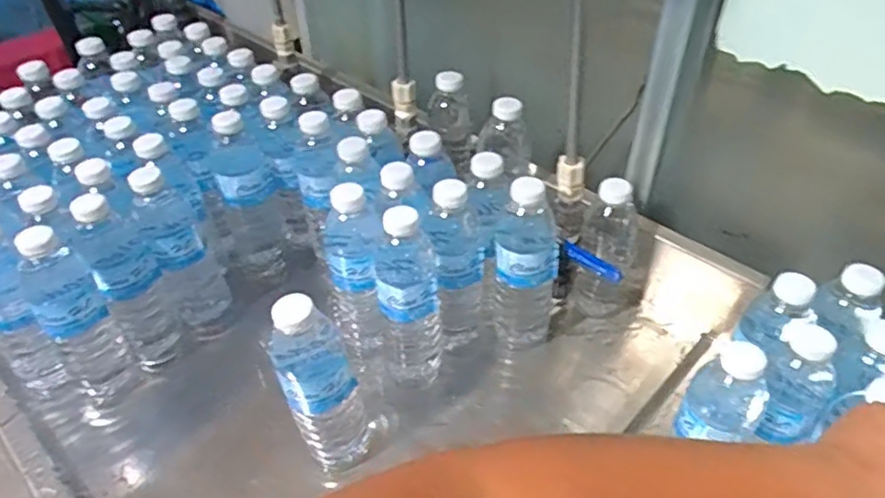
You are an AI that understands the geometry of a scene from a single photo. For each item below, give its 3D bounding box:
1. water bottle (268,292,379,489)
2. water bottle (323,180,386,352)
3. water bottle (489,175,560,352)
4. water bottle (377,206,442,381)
[{"bbox_3d":[-0.106,0.119,0.555,0.067,0.217,0.078,-16,44,-17],"label":"water bottle"},{"bbox_3d":[-0.089,0.025,0.644,0.053,0.193,0.064,-6,42,-6],"label":"water bottle"},{"bbox_3d":[0.085,0.016,0.650,0.067,0.209,0.059,7,42,9],"label":"water bottle"},{"bbox_3d":[-0.032,0.048,0.625,0.057,0.214,0.062,-1,41,0],"label":"water bottle"}]

